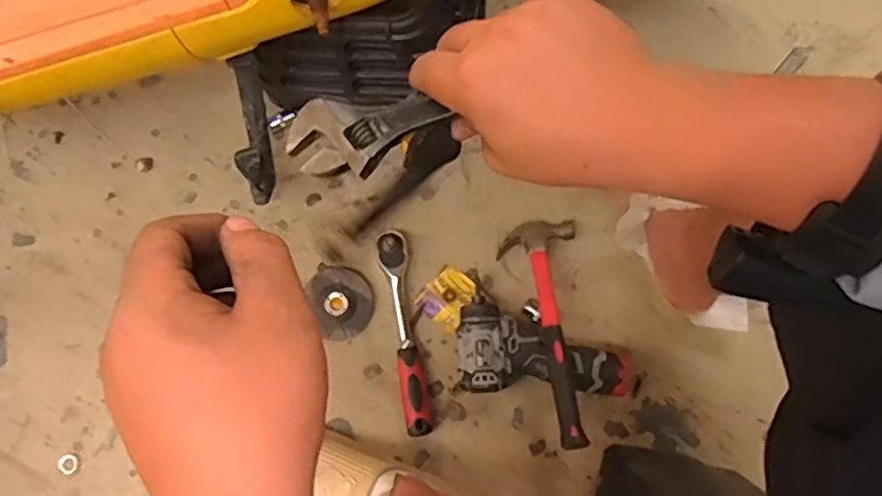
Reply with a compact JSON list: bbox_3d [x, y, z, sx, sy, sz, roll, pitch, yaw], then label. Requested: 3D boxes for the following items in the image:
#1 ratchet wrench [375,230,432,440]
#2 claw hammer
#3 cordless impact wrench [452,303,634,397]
[{"bbox_3d":[-0.044,0.104,0.818,0.041,0.038,0.253,-11,78,-1],"label":"ratchet wrench"},{"bbox_3d":[0.132,0.099,0.792,0.089,0.040,0.285,-7,63,0],"label":"claw hammer"},{"bbox_3d":[0.128,0.124,0.810,0.211,0.063,0.109,1,78,1],"label":"cordless impact wrench"}]

